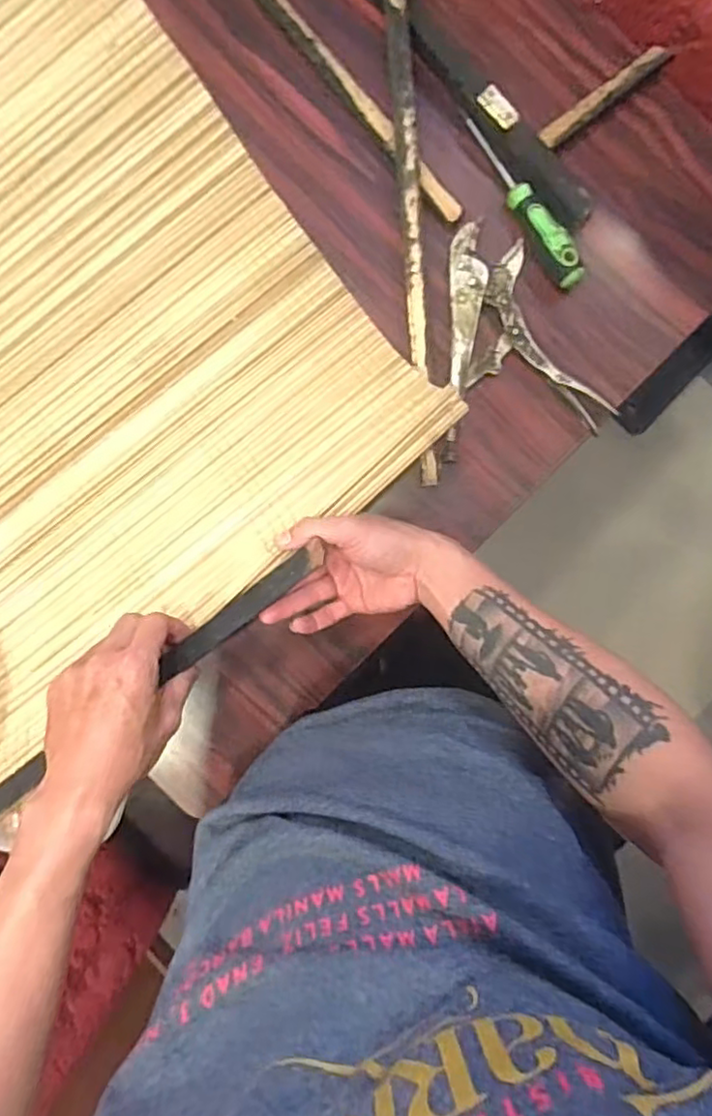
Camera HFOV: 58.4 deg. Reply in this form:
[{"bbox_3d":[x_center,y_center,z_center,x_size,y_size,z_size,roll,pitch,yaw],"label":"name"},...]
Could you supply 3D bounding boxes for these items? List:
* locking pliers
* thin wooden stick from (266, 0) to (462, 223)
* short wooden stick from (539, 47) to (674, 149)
[{"bbox_3d":[0.156,-0.201,0.590,0.146,0.016,0.210,-1,91,2],"label":"locking pliers"},{"bbox_3d":[-0.025,-0.453,0.589,0.020,0.013,0.360,-40,90,2],"label":"thin wooden stick"},{"bbox_3d":[0.224,-0.421,0.576,0.135,0.005,0.020,-37,90,2],"label":"short wooden stick"}]

